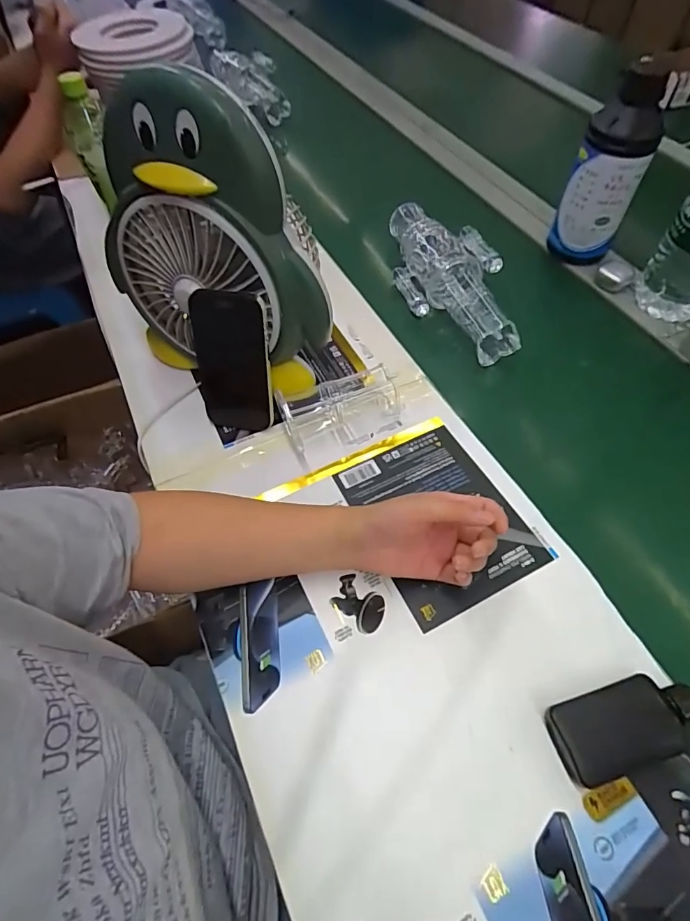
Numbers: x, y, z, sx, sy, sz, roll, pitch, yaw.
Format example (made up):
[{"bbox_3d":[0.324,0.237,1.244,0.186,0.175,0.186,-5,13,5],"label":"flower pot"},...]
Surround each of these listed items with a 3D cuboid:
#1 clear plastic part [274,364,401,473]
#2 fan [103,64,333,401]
[{"bbox_3d":[-0.004,-0.053,0.517,0.127,0.050,0.069,-25,60,-14],"label":"clear plastic part"},{"bbox_3d":[-0.136,-0.203,0.476,0.244,0.283,0.106,23,61,15],"label":"fan"}]

